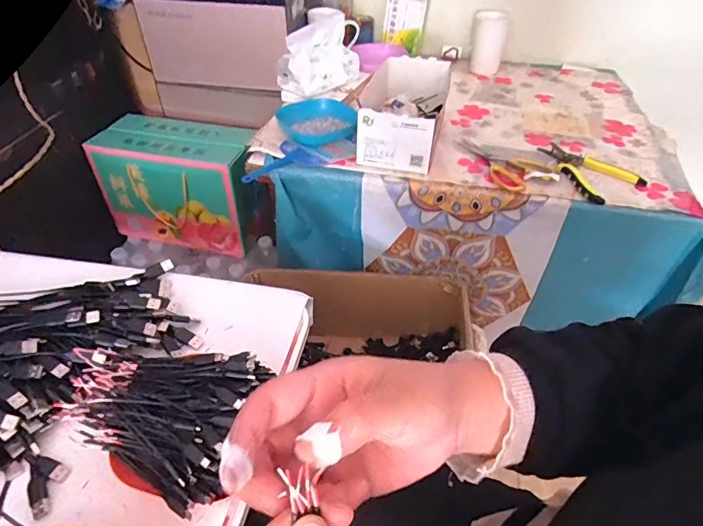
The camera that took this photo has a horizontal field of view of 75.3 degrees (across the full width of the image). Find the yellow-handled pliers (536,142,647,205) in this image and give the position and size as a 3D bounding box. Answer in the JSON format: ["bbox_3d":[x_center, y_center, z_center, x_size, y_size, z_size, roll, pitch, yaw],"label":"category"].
[{"bbox_3d":[0.383,-0.157,0.753,0.115,0.014,0.156,-24,49,-25],"label":"yellow-handled pliers"}]

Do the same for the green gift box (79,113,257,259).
[{"bbox_3d":[-0.381,-0.184,1.054,0.341,0.233,0.174,8,44,7],"label":"green gift box"}]

